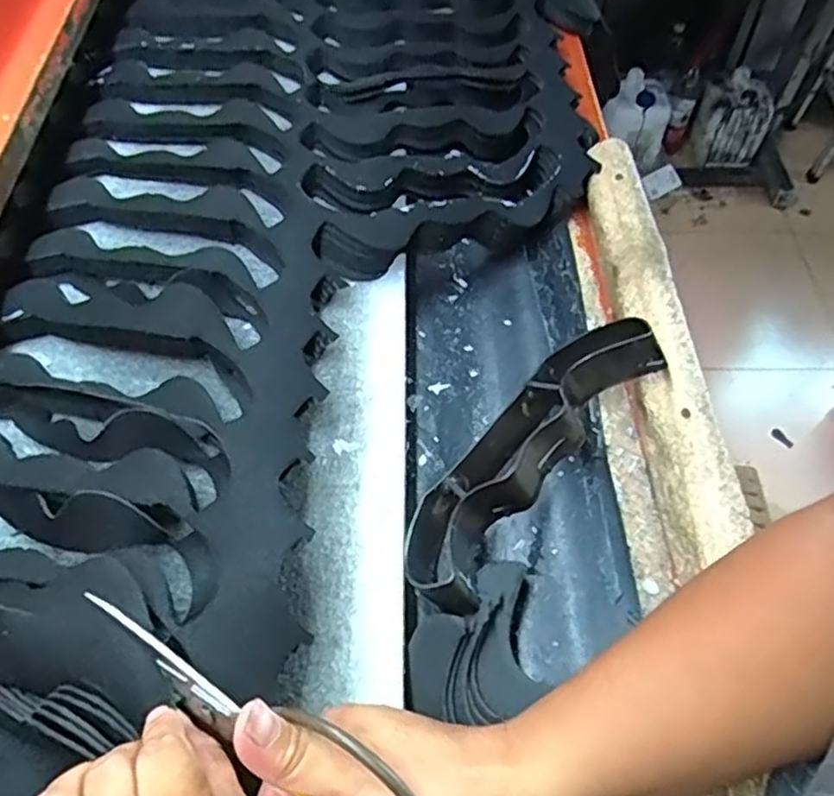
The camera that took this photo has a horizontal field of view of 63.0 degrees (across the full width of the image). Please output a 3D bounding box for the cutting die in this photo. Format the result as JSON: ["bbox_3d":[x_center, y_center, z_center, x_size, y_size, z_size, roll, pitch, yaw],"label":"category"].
[{"bbox_3d":[0.071,0.031,0.443,0.072,0.041,0.229,35,66,23],"label":"cutting die"}]

